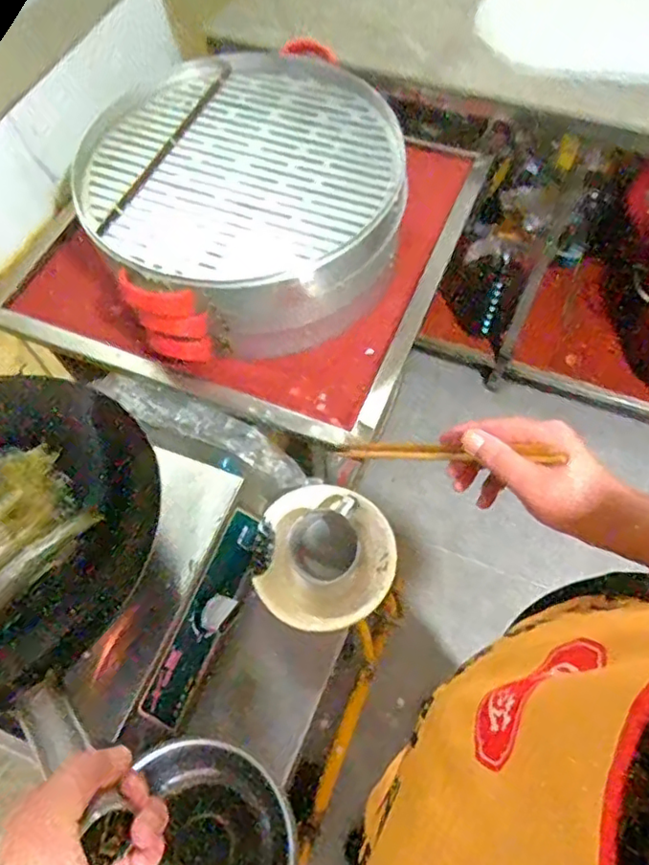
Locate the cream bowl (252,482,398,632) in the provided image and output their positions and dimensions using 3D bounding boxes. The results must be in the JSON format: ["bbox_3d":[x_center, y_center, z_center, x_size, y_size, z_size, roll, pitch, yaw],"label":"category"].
[{"bbox_3d":[0.005,0.149,0.729,0.155,0.072,0.168,-1,62,2],"label":"cream bowl"}]

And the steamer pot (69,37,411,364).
[{"bbox_3d":[-0.114,-0.335,0.844,0.405,0.148,0.437,-1,62,2],"label":"steamer pot"}]

